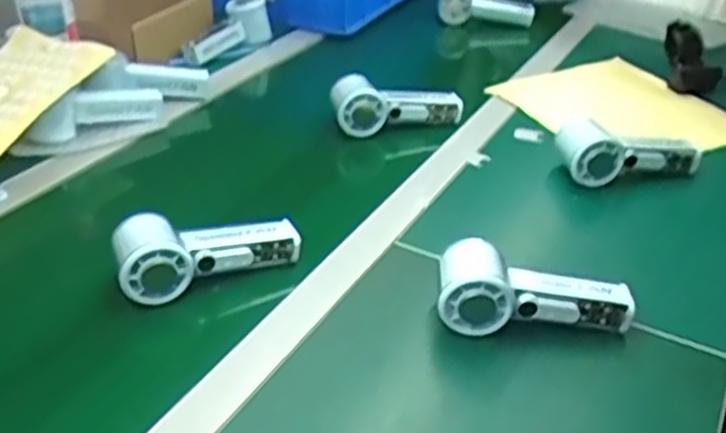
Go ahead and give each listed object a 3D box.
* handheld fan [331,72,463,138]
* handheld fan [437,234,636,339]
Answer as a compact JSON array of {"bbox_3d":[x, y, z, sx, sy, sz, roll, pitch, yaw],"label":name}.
[{"bbox_3d":[0.045,-0.128,0.908,0.155,0.053,0.060,-1,32,-5],"label":"handheld fan"},{"bbox_3d":[0.136,0.065,0.613,0.153,0.070,0.050,4,32,4],"label":"handheld fan"}]

